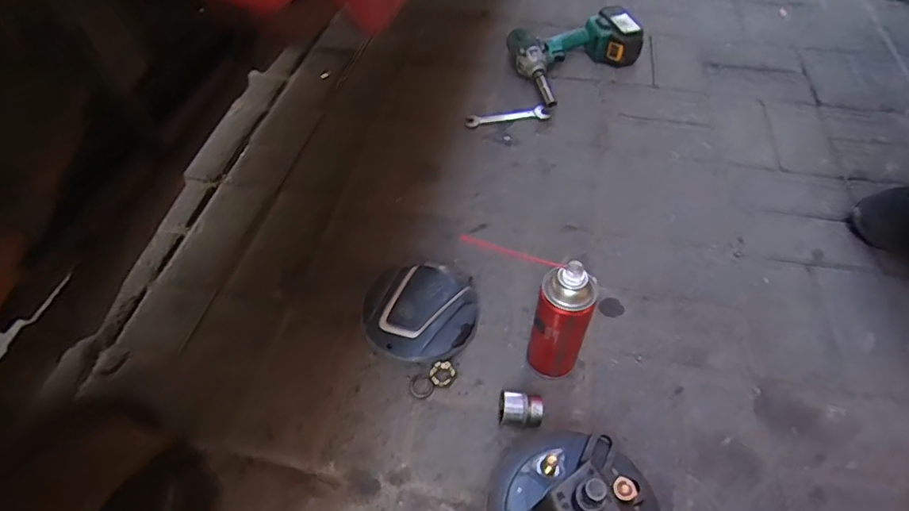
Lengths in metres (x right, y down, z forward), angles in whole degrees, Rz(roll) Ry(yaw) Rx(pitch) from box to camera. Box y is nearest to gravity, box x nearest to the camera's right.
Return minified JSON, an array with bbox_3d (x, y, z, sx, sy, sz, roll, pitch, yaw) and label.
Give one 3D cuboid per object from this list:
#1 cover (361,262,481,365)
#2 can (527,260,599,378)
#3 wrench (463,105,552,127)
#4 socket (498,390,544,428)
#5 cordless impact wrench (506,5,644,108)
[{"bbox_3d":[-0.045,0.065,0.680,0.140,0.040,0.146,1,53,-1],"label":"cover"},{"bbox_3d":[0.115,0.078,0.584,0.056,0.167,0.053,1,53,-1],"label":"can"},{"bbox_3d":[0.094,-0.251,0.949,0.150,0.013,0.033,-5,54,-5],"label":"wrench"},{"bbox_3d":[0.074,0.176,0.600,0.050,0.037,0.032,12,54,8],"label":"socket"},{"bbox_3d":[0.229,-0.403,1.011,0.240,0.088,0.183,-25,58,-18],"label":"cordless impact wrench"}]

